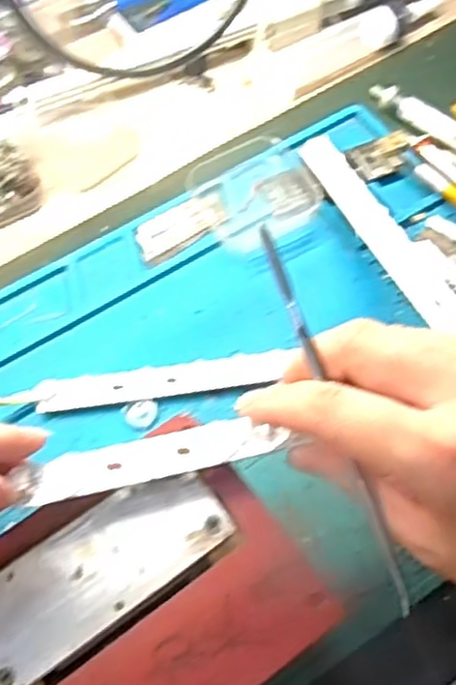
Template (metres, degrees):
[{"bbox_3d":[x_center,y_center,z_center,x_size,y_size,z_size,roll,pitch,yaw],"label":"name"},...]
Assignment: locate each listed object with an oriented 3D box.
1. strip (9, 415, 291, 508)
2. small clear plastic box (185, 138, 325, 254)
[{"bbox_3d":[-0.030,0.044,0.275,0.095,0.008,0.018,-11,64,-6],"label":"strip"},{"bbox_3d":[0.015,-0.085,0.408,0.063,0.022,0.054,-24,64,-11],"label":"small clear plastic box"}]

